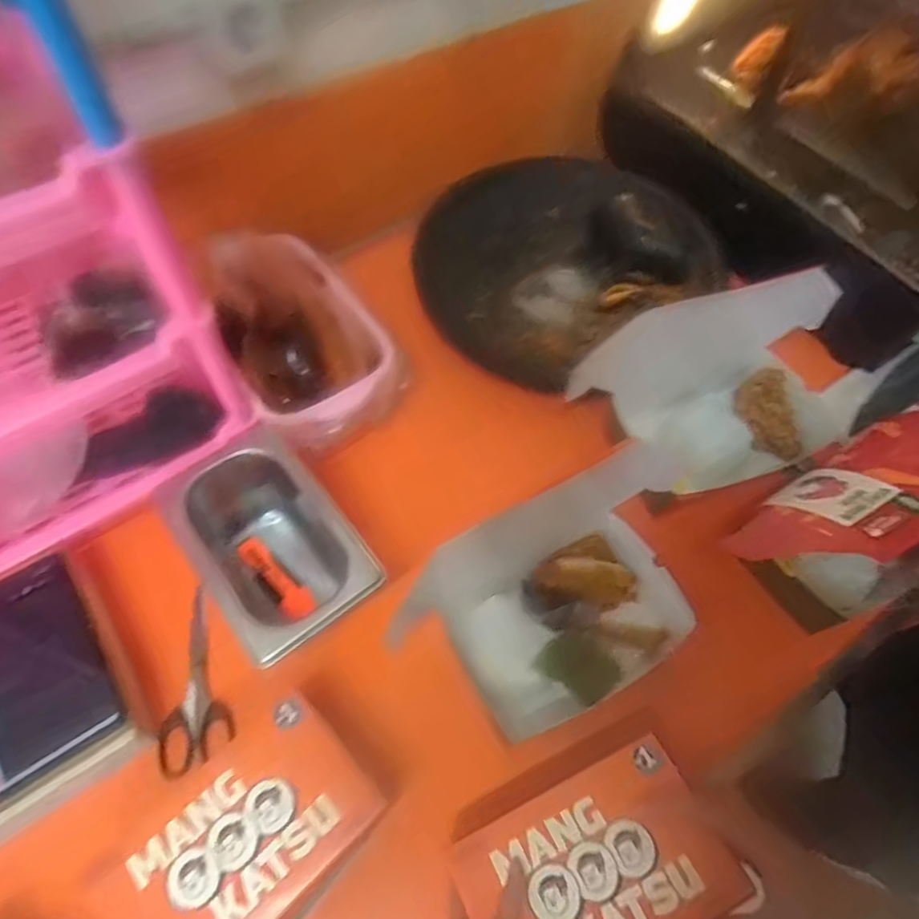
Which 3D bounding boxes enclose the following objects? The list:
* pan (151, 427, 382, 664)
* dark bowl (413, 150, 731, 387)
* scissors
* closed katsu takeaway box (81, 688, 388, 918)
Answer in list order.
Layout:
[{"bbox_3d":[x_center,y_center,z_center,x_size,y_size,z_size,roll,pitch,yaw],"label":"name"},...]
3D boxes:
[{"bbox_3d":[-0.159,0.073,0.523,0.109,0.104,0.189,-34,67,-20],"label":"pan"},{"bbox_3d":[0.102,-0.240,0.711,0.307,0.065,0.288,1,60,-2],"label":"dark bowl"},{"bbox_3d":[-0.231,0.185,0.522,0.059,0.012,0.140,-21,63,-14],"label":"scissors"},{"bbox_3d":[-0.150,0.263,0.438,0.164,0.072,0.127,-40,69,-22],"label":"closed katsu takeaway box"}]

